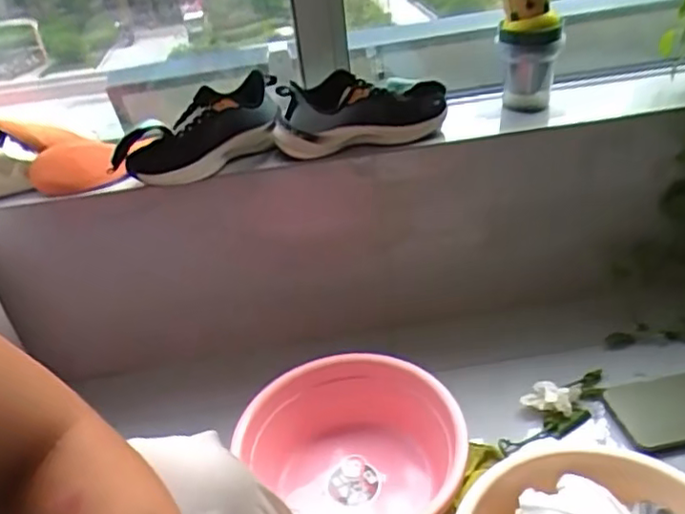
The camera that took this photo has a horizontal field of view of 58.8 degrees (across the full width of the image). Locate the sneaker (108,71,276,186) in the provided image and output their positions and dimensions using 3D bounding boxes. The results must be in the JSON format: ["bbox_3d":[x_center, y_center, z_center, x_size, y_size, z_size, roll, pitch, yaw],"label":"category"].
[{"bbox_3d":[-0.218,-0.188,0.938,0.267,0.101,0.116,-29,37,-10],"label":"sneaker"}]

